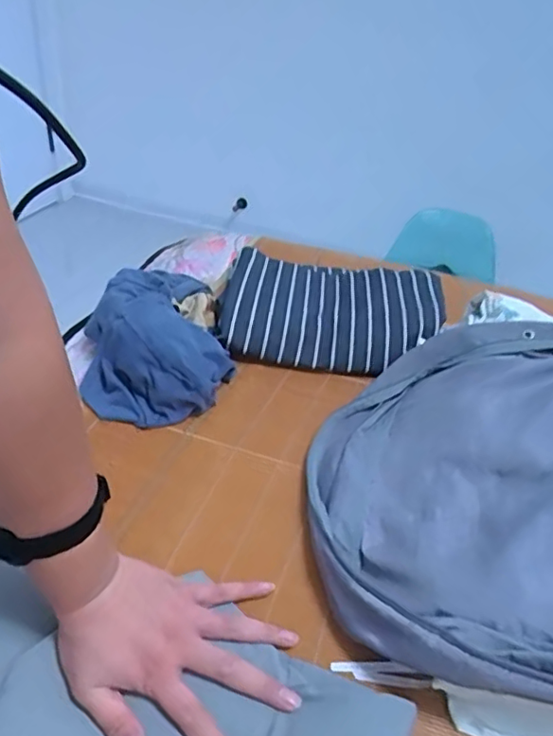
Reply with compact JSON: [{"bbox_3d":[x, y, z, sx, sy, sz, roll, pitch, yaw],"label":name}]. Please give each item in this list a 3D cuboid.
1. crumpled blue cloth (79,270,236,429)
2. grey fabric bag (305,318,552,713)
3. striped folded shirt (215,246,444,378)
[{"bbox_3d":[-0.146,-0.045,0.764,0.178,0.091,0.262,2,37,-4],"label":"crumpled blue cloth"},{"bbox_3d":[0.257,0.121,0.586,0.436,0.121,0.438,13,38,9],"label":"grey fabric bag"},{"bbox_3d":[0.080,-0.088,0.862,0.318,0.073,0.226,7,37,1],"label":"striped folded shirt"}]

